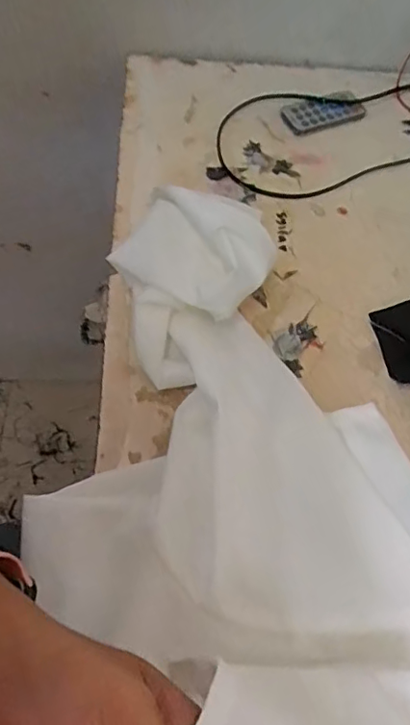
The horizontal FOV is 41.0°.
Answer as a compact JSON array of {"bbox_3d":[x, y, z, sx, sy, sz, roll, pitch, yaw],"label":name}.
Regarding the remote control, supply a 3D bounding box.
[{"bbox_3d":[0.117,-0.247,0.541,0.084,0.013,0.033,-22,64,-13],"label":"remote control"}]

